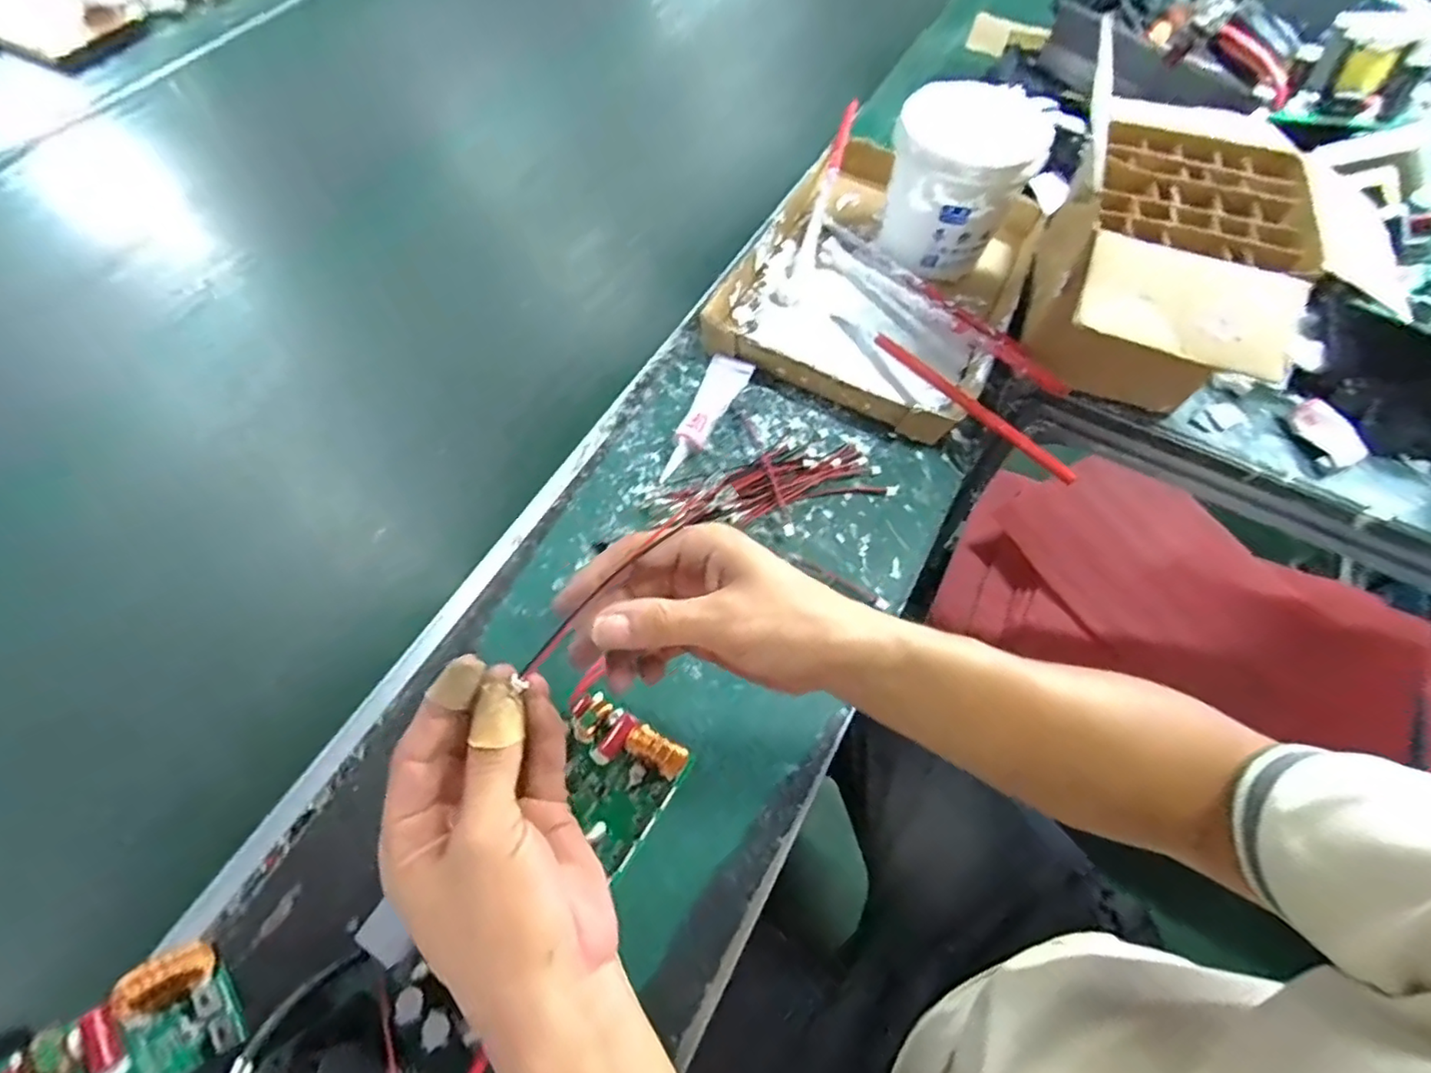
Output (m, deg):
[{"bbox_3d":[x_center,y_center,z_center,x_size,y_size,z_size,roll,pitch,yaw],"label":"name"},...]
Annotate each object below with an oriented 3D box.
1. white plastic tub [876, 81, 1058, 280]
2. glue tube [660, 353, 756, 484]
[{"bbox_3d":[0.217,-0.321,0.559,0.122,0.129,0.115,0,63,0],"label":"white plastic tub"},{"bbox_3d":[-0.010,-0.104,0.509,0.037,0.028,0.136,23,65,12],"label":"glue tube"}]

